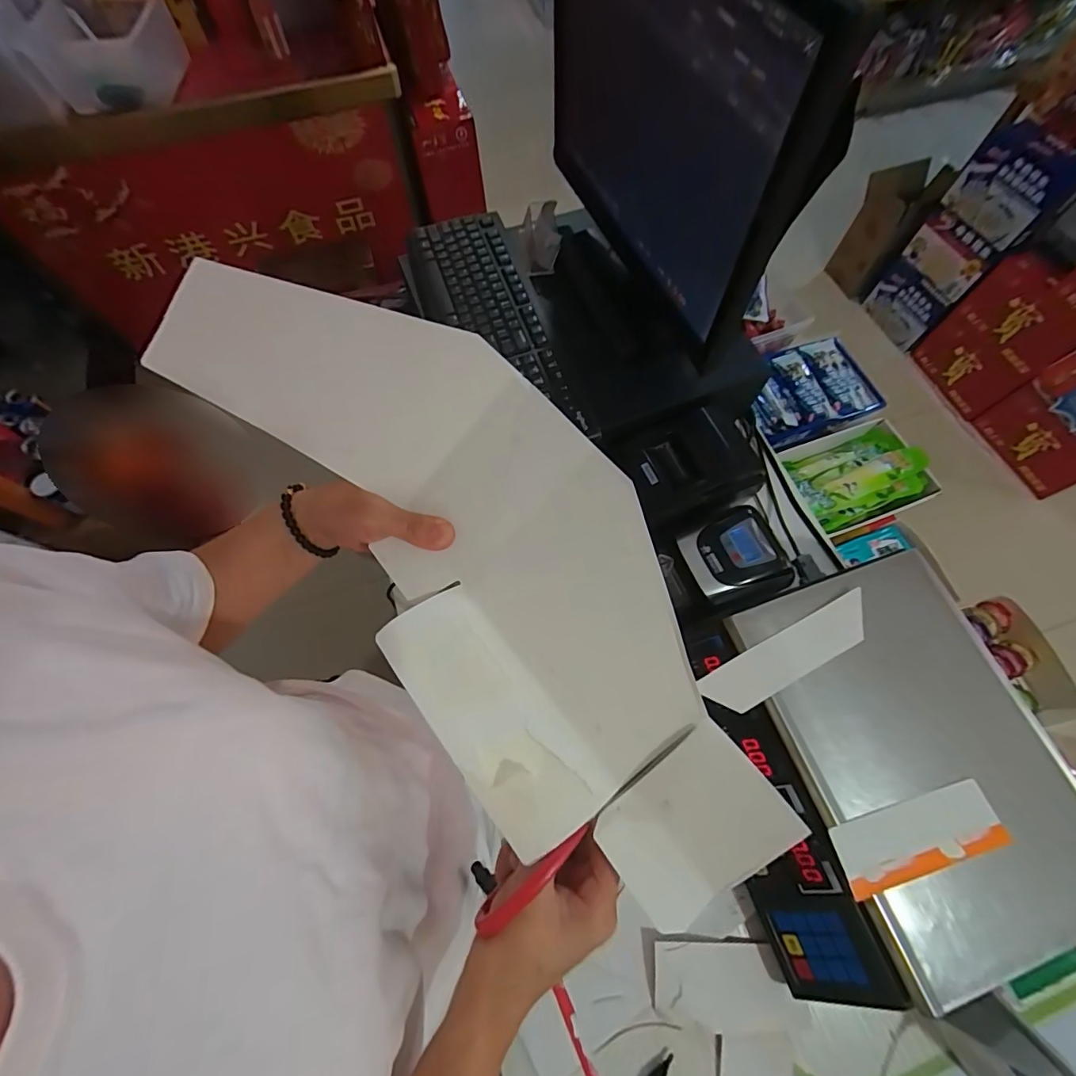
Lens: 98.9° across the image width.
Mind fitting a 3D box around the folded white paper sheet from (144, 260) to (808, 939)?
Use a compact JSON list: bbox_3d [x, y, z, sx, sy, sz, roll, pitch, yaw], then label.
[{"bbox_3d":[-0.017,0.023,0.271,0.164,0.105,0.393,-34,85,-13],"label":"folded white paper sheet"}]

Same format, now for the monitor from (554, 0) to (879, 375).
[{"bbox_3d":[0.114,-0.453,0.484,0.075,0.292,0.479,-17,69,-7],"label":"monitor"}]

